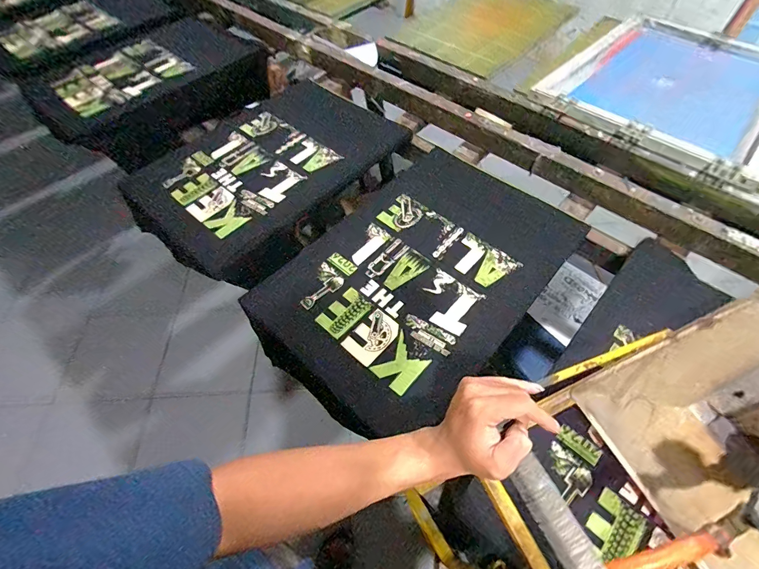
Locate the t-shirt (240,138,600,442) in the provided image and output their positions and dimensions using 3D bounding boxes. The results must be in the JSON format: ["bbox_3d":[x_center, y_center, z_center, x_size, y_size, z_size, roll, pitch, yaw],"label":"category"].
[{"bbox_3d":[0.085,-0.034,0.749,0.411,0.082,0.645,36,65,22],"label":"t-shirt"}]

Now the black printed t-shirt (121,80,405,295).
[{"bbox_3d":[-0.268,-0.287,0.926,0.418,0.091,0.601,34,64,21],"label":"black printed t-shirt"}]

